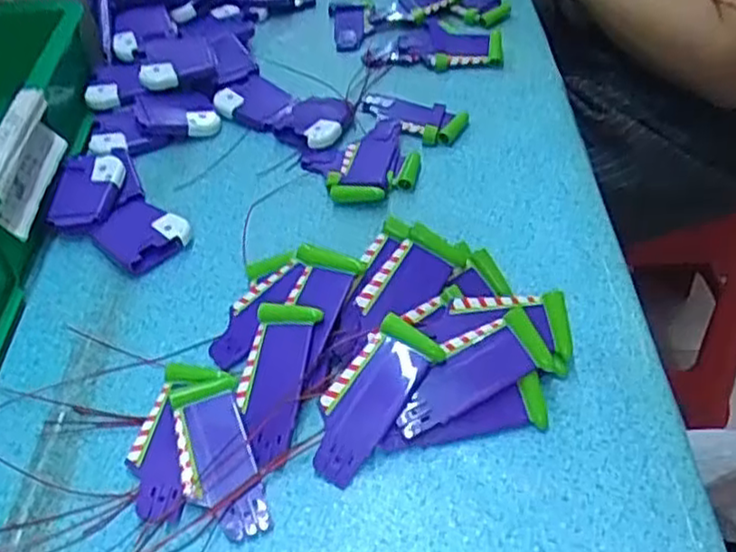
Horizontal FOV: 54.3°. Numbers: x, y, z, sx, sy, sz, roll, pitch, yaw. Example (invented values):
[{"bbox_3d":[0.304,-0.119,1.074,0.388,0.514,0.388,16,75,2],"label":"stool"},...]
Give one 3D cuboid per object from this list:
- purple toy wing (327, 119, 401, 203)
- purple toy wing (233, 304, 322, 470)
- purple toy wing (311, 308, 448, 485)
[{"bbox_3d":[0.000,-0.091,0.539,0.045,0.018,0.097,5,48,12],"label":"purple toy wing"},{"bbox_3d":[-0.052,0.057,0.392,0.037,0.005,0.088,4,66,20],"label":"purple toy wing"},{"bbox_3d":[0.000,0.065,0.378,0.038,0.016,0.089,26,75,27],"label":"purple toy wing"}]

